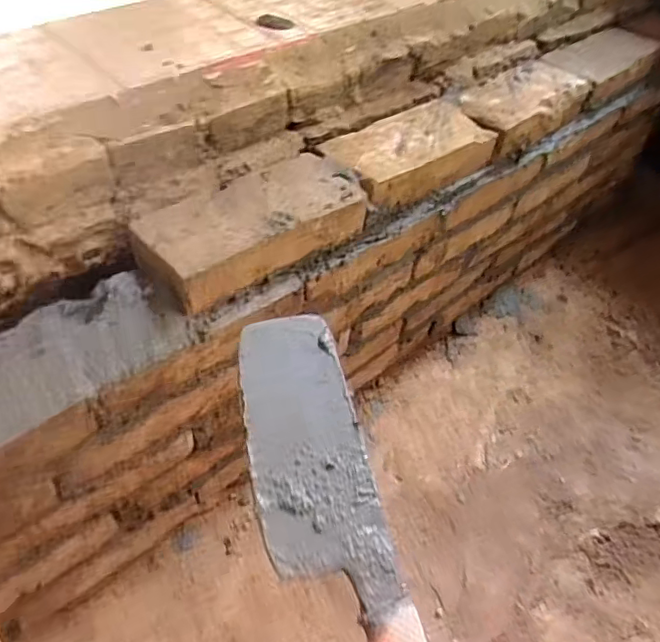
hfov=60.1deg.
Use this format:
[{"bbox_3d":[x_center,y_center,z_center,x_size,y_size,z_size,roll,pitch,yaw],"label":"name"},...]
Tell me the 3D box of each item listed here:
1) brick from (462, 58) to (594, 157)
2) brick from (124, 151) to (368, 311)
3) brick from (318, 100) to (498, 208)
[{"bbox_3d":[0.284,-0.322,0.846,0.110,0.052,0.263,36,55,24],"label":"brick"},{"bbox_3d":[-0.083,-0.103,0.610,0.247,0.054,0.108,-32,58,-29],"label":"brick"},{"bbox_3d":[0.105,-0.219,0.730,0.242,0.047,0.114,-32,58,-29],"label":"brick"}]

